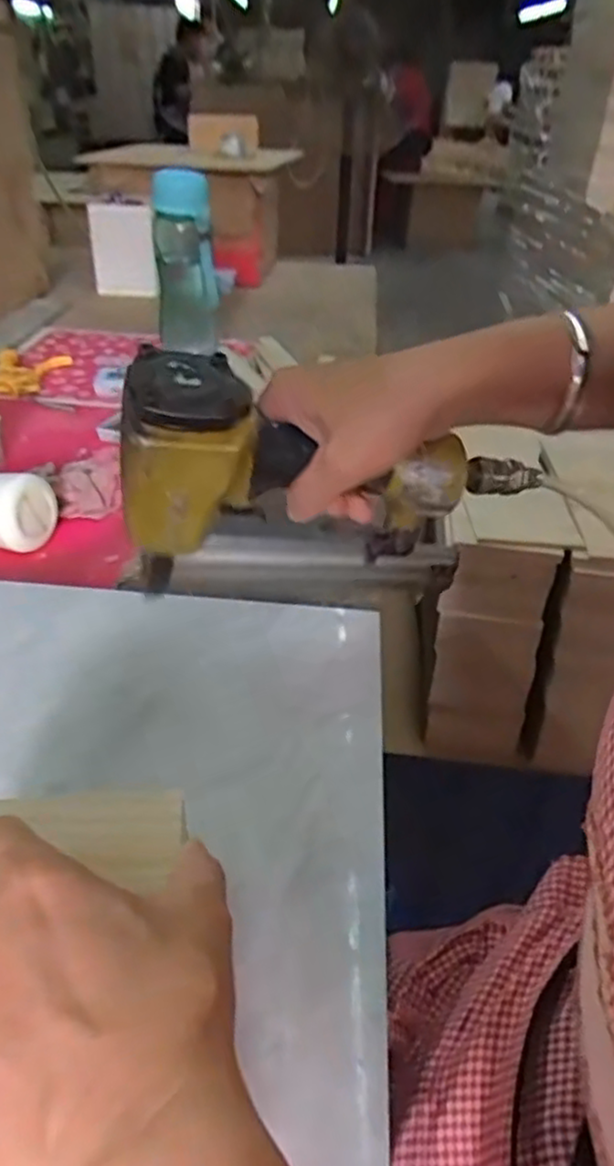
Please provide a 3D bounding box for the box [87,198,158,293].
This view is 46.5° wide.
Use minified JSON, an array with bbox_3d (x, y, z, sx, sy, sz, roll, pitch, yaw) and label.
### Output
[{"bbox_3d":[-0.323,-0.583,1.261,0.108,0.143,0.044,-3,36,-10],"label":"box"}]

